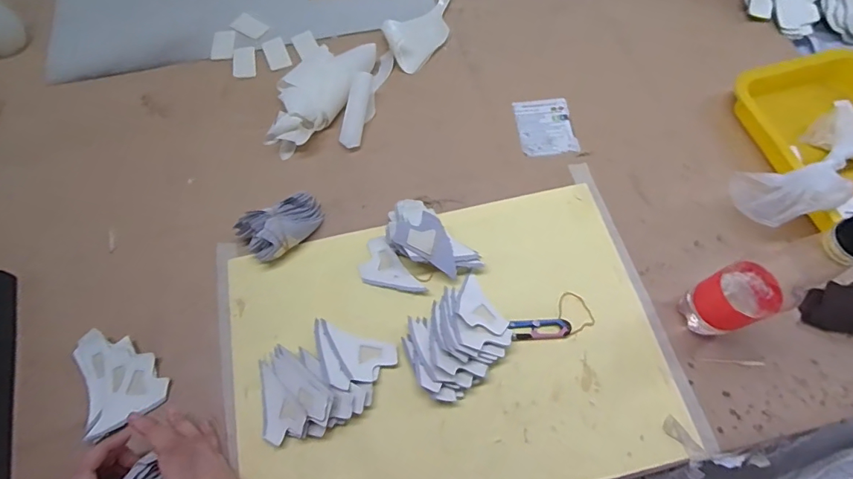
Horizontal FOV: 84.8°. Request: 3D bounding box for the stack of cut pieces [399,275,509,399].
[{"bbox_3d":[0.033,0.105,0.499,0.121,0.033,0.095,-39,71,-16],"label":"stack of cut pieces"}]

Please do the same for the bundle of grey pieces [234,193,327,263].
[{"bbox_3d":[-0.167,-0.020,0.543,0.098,0.052,0.058,-38,71,-16],"label":"bundle of grey pieces"}]

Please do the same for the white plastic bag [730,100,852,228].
[{"bbox_3d":[0.481,-0.098,0.556,0.274,0.071,0.096,-28,68,-12],"label":"white plastic bag"}]

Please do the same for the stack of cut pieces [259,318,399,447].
[{"bbox_3d":[-0.108,0.141,0.482,0.144,0.040,0.102,-34,70,-14],"label":"stack of cut pieces"}]

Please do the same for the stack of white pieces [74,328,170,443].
[{"bbox_3d":[-0.323,0.142,0.485,0.076,0.020,0.101,-33,69,-14],"label":"stack of white pieces"}]

